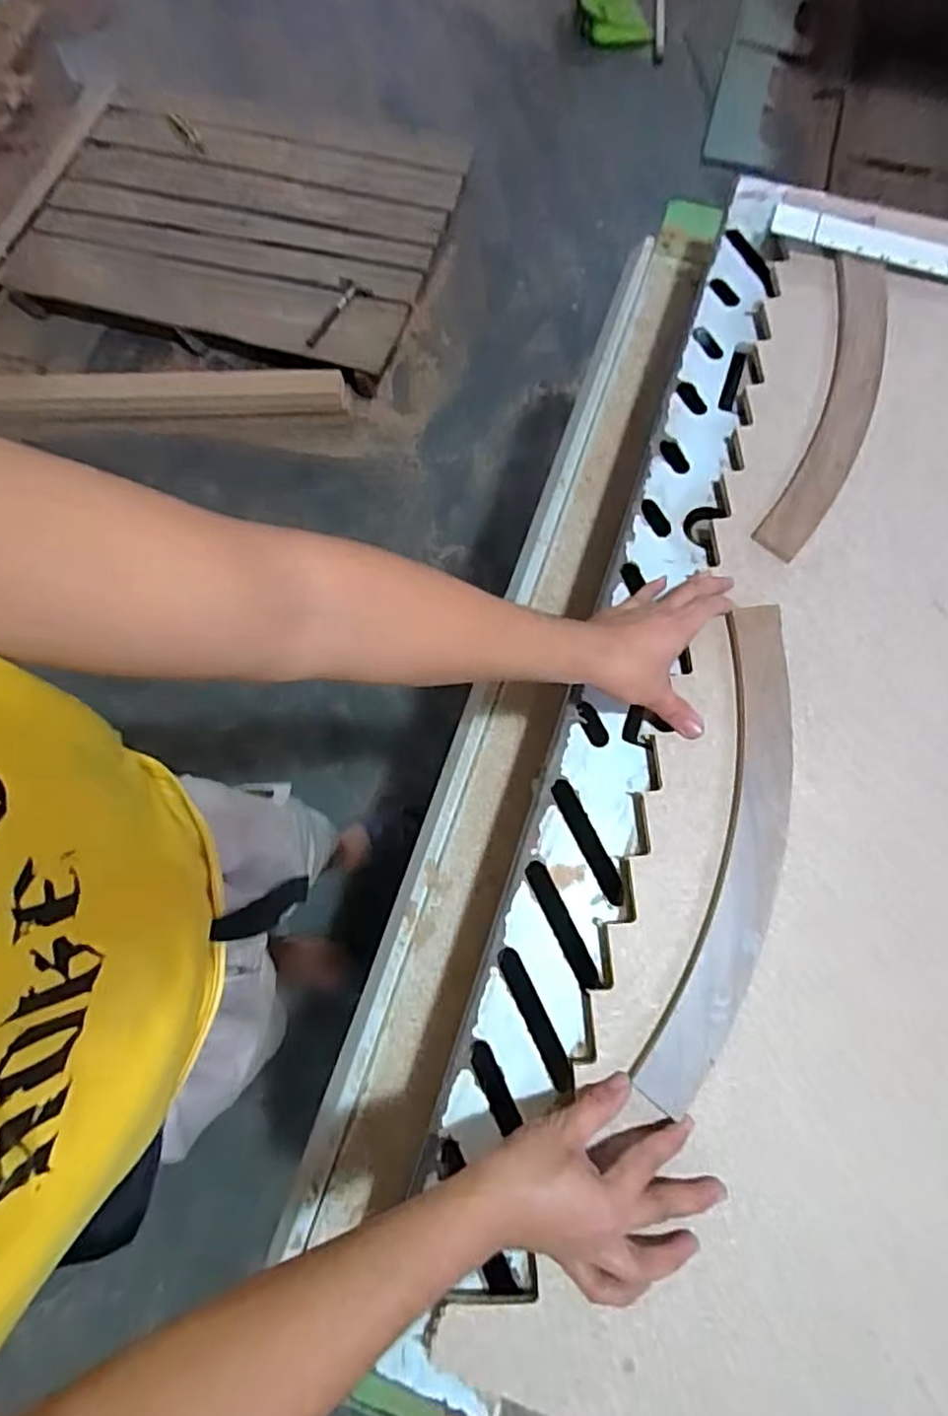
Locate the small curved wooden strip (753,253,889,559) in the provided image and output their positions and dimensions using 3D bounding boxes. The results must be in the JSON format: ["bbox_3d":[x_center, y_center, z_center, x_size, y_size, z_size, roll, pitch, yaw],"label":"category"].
[{"bbox_3d":[0.382,-0.326,0.687,0.068,0.019,0.383,20,76,8],"label":"small curved wooden strip"}]

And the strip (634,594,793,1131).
[{"bbox_3d":[0.231,0.116,0.570,0.077,0.019,0.431,17,74,4],"label":"strip"}]

